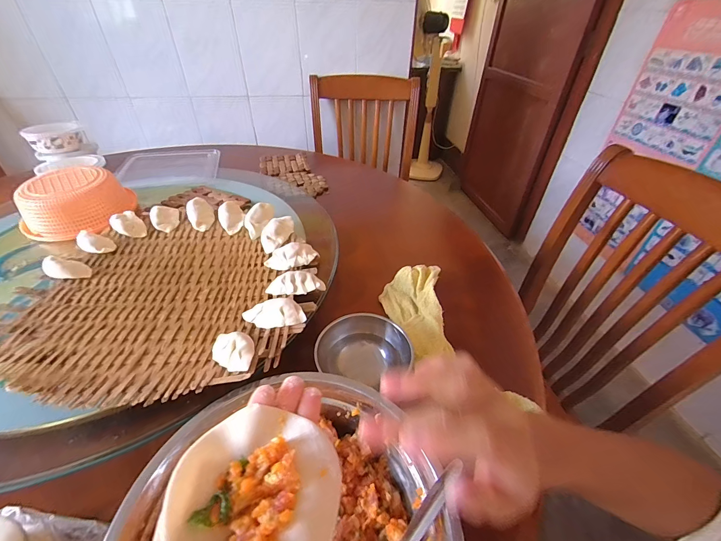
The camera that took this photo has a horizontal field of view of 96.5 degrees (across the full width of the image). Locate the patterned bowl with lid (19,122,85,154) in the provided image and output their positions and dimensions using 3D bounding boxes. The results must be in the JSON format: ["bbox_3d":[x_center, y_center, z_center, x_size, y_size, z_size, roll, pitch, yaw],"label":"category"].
[{"bbox_3d":[-0.753,-0.331,0.792,0.131,0.048,0.112,31,48,30],"label":"patterned bowl with lid"}]

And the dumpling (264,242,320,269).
[{"bbox_3d":[-0.102,-0.022,0.479,0.076,0.023,0.034,-10,41,-14],"label":"dumpling"}]

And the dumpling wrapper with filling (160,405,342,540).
[{"bbox_3d":[-0.050,0.108,0.162,0.080,0.019,0.073,1,40,-1],"label":"dumpling wrapper with filling"}]

